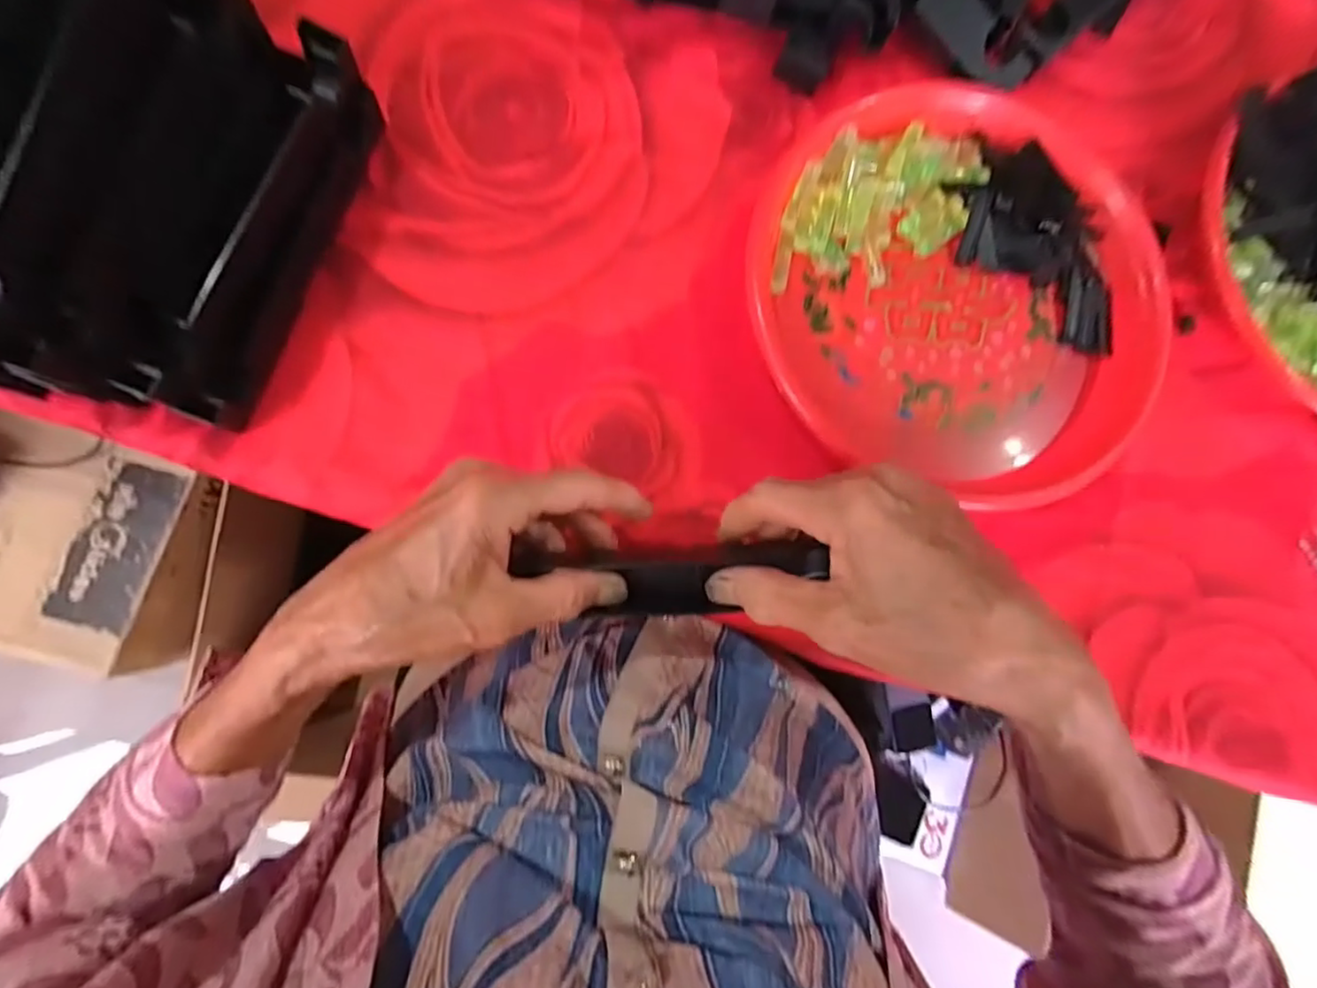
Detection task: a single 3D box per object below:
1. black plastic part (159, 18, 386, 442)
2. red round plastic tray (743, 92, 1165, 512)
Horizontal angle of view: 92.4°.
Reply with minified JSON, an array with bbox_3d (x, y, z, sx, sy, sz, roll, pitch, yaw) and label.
[{"bbox_3d":[-0.196,-0.130,0.326,0.024,0.058,0.194,19,82,-4],"label":"black plastic part"},{"bbox_3d":[0.179,-0.130,0.378,0.241,0.026,0.242,1,84,-6],"label":"red round plastic tray"}]

